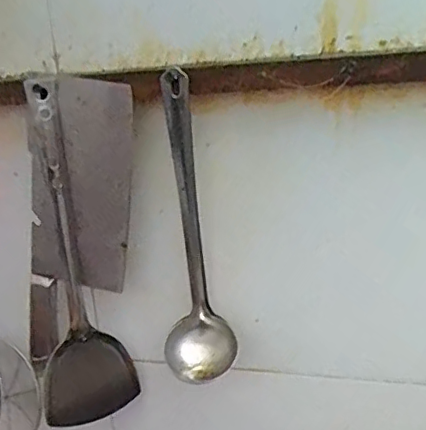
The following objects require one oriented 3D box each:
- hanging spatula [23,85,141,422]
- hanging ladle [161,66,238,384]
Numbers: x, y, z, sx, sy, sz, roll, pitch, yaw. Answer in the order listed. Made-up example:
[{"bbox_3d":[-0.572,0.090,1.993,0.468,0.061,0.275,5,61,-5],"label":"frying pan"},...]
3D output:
[{"bbox_3d":[-0.137,0.047,0.559,0.093,0.333,0.035,-9,18,-13],"label":"hanging spatula"},{"bbox_3d":[-0.021,0.017,0.524,0.066,0.273,0.045,-6,17,-3],"label":"hanging ladle"}]

